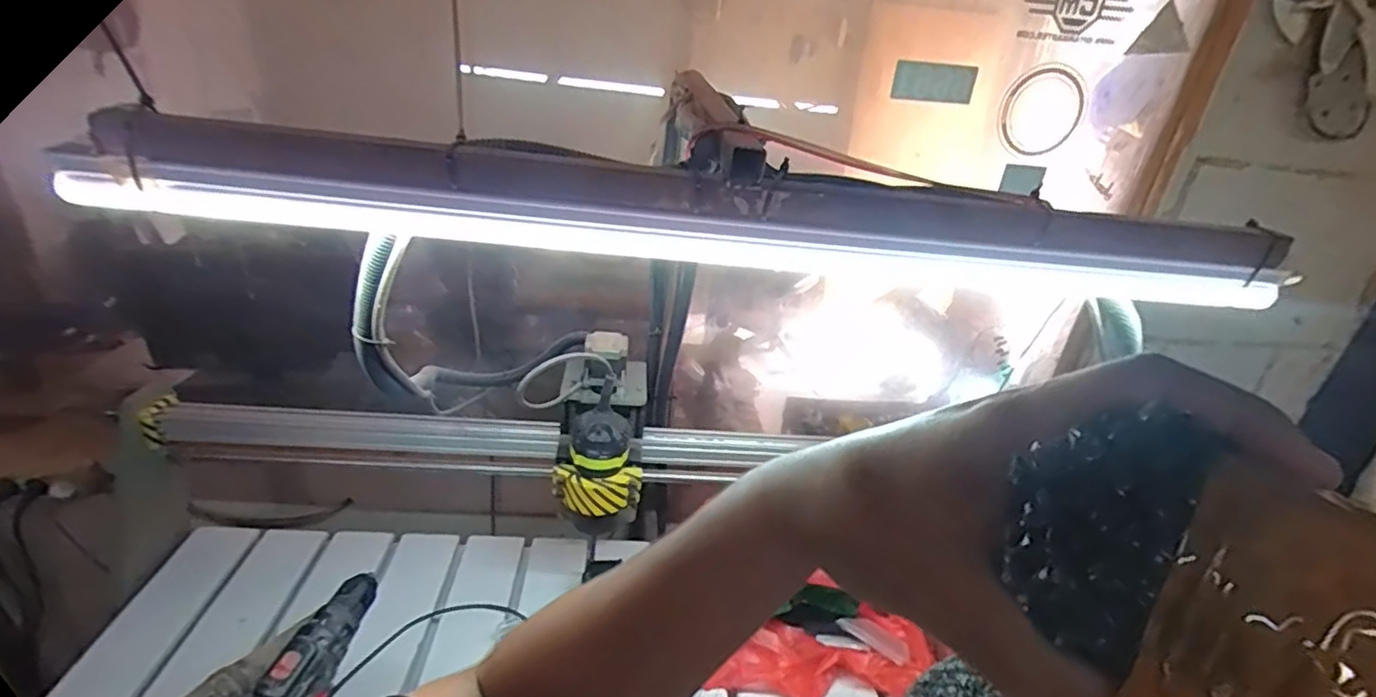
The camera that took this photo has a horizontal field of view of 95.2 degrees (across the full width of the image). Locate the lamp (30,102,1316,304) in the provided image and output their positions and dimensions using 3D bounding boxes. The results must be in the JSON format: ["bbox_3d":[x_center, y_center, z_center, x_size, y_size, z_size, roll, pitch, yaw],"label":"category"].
[{"bbox_3d":[0.027,-0.098,0.449,0.837,0.072,0.035,3,28,-5],"label":"lamp"}]

